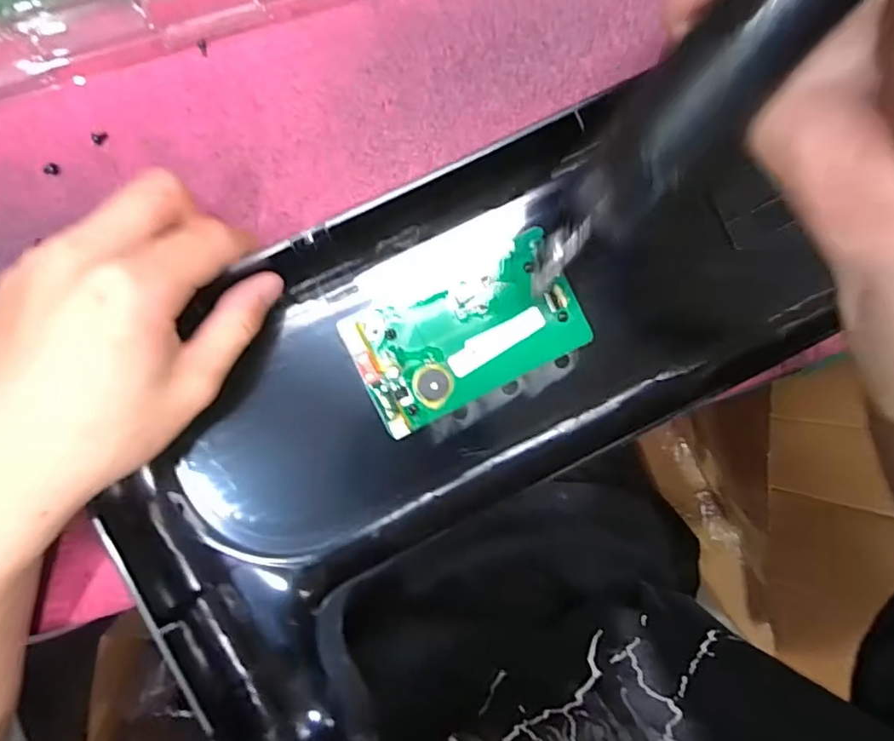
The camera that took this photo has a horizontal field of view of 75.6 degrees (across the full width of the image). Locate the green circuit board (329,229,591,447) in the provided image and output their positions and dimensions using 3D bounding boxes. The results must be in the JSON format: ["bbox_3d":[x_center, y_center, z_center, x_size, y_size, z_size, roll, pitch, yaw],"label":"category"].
[{"bbox_3d":[0.009,-0.018,0.269,0.104,0.009,0.059,-26,94,-4],"label":"green circuit board"}]

